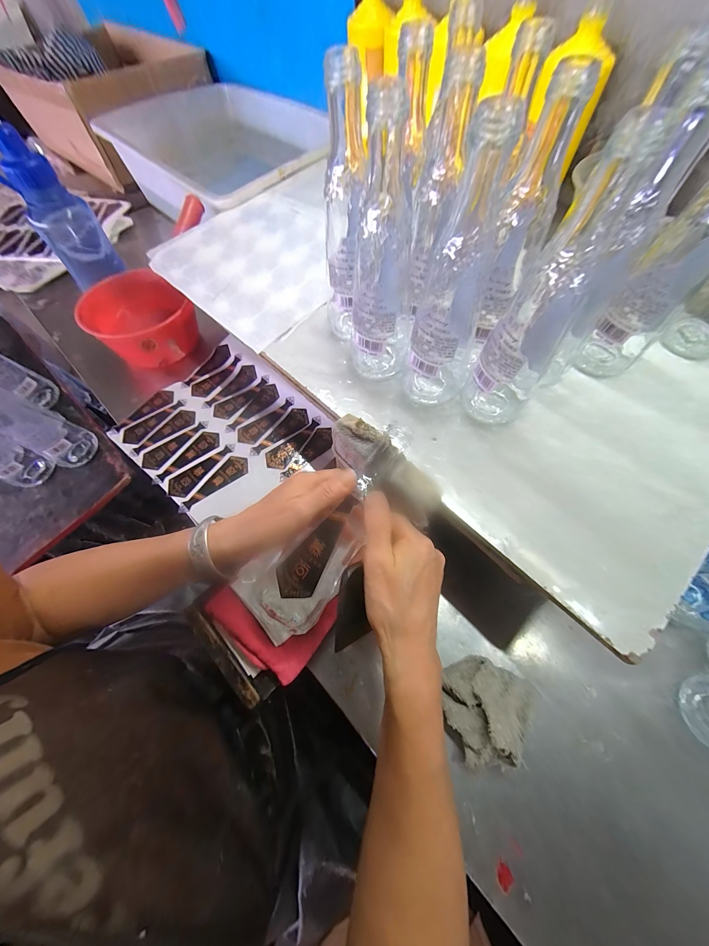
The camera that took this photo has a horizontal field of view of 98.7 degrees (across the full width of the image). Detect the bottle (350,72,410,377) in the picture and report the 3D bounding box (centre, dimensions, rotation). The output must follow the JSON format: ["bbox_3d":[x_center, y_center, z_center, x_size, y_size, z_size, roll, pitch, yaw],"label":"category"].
[{"bbox_3d":[0.025,-0.181,0.277,0.061,0.211,0.058,11,68,9],"label":"bottle"}]

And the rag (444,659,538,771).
[{"bbox_3d":[0.123,0.227,0.296,0.080,0.046,0.090,30,67,15],"label":"rag"}]

